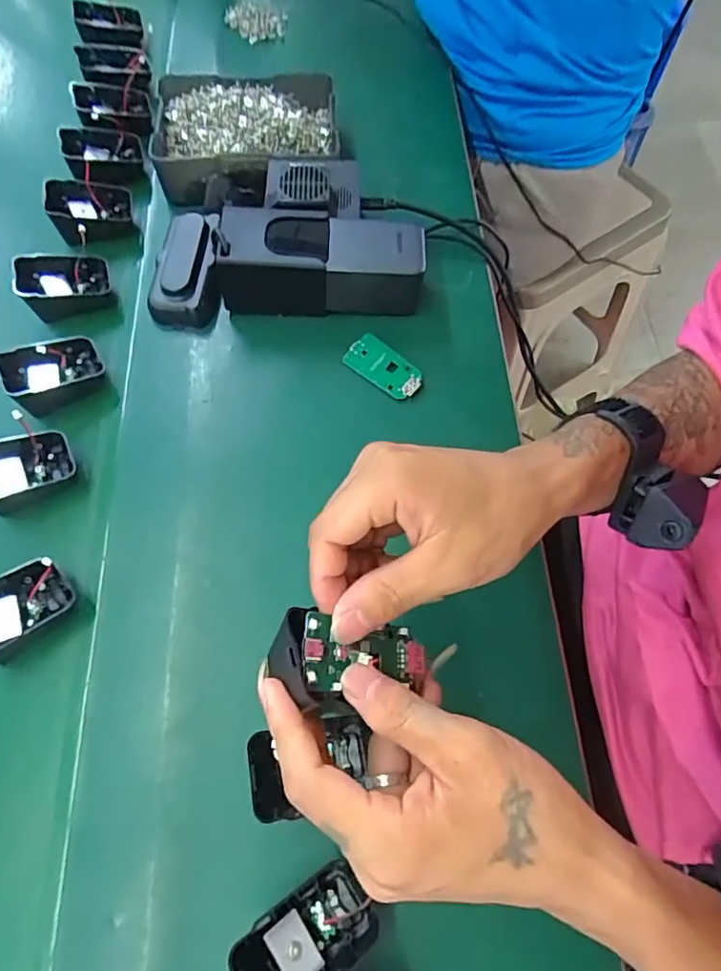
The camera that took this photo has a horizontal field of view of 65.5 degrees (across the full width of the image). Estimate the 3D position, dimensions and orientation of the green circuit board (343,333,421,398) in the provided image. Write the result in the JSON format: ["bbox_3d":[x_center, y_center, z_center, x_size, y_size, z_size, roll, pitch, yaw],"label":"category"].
[{"bbox_3d":[0.019,-0.092,0.439,0.063,0.010,0.029,38,74,16],"label":"green circuit board"}]

